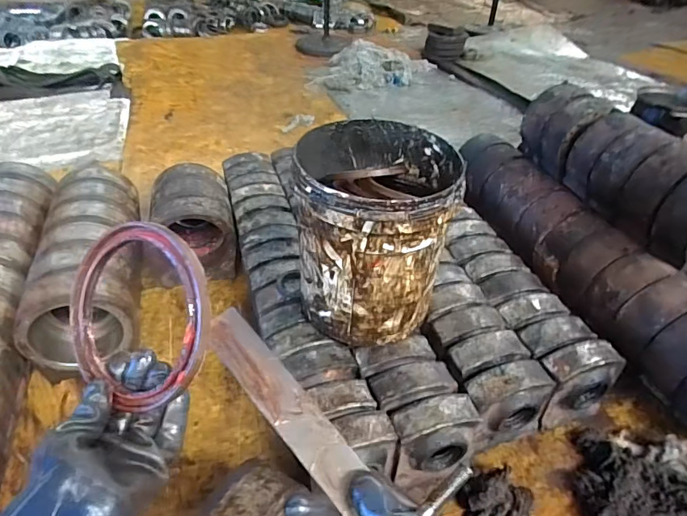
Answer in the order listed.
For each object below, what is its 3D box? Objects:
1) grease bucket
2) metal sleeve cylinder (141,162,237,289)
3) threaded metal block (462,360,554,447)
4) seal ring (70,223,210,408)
[{"bbox_3d":[0.057,-0.035,0.913,0.284,0.333,0.347,2,39,1],"label":"grease bucket"},{"bbox_3d":[-0.437,-0.100,1.359,0.234,0.254,0.251,-7,39,-10],"label":"metal sleeve cylinder"},{"bbox_3d":[0.325,0.308,0.951,0.171,0.198,0.078,-11,40,-15],"label":"threaded metal block"},{"bbox_3d":[-0.176,0.046,0.395,0.150,0.154,0.012,-19,-11,24],"label":"seal ring"}]

